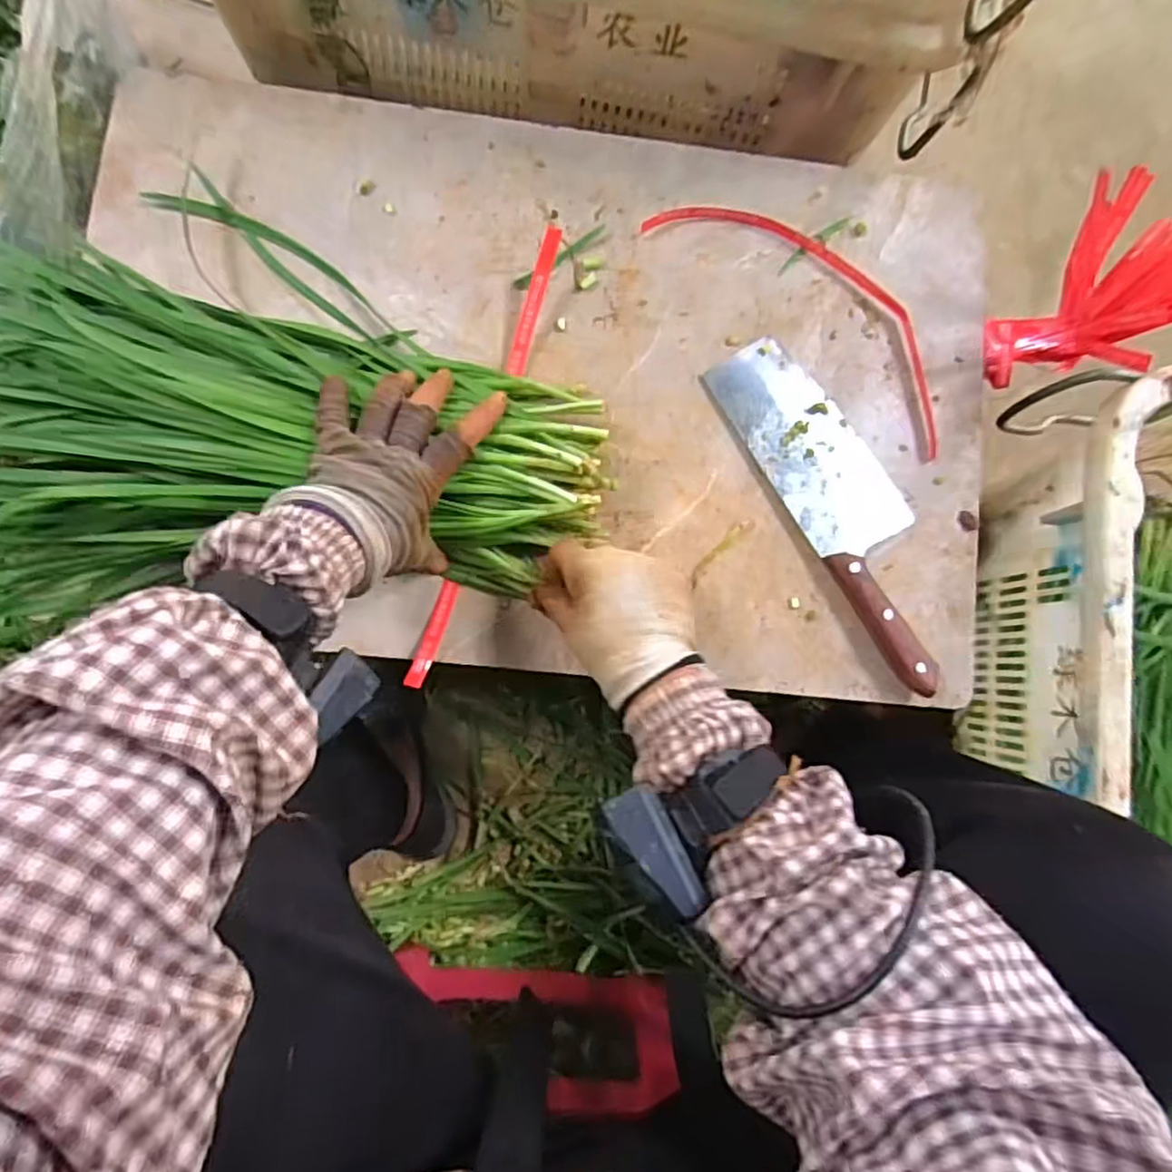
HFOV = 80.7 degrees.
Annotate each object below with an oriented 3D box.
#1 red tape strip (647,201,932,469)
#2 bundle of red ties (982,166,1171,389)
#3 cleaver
[{"bbox_3d":[0.181,-0.218,0.536,0.282,0.008,0.085,40,83,1],"label":"red tape strip"},{"bbox_3d":[0.377,-0.220,0.501,0.082,0.121,0.130,34,83,0],"label":"bundle of red ties"},{"bbox_3d":[0.192,-0.061,0.511,0.073,0.021,0.274,-31,87,-6],"label":"cleaver"}]

